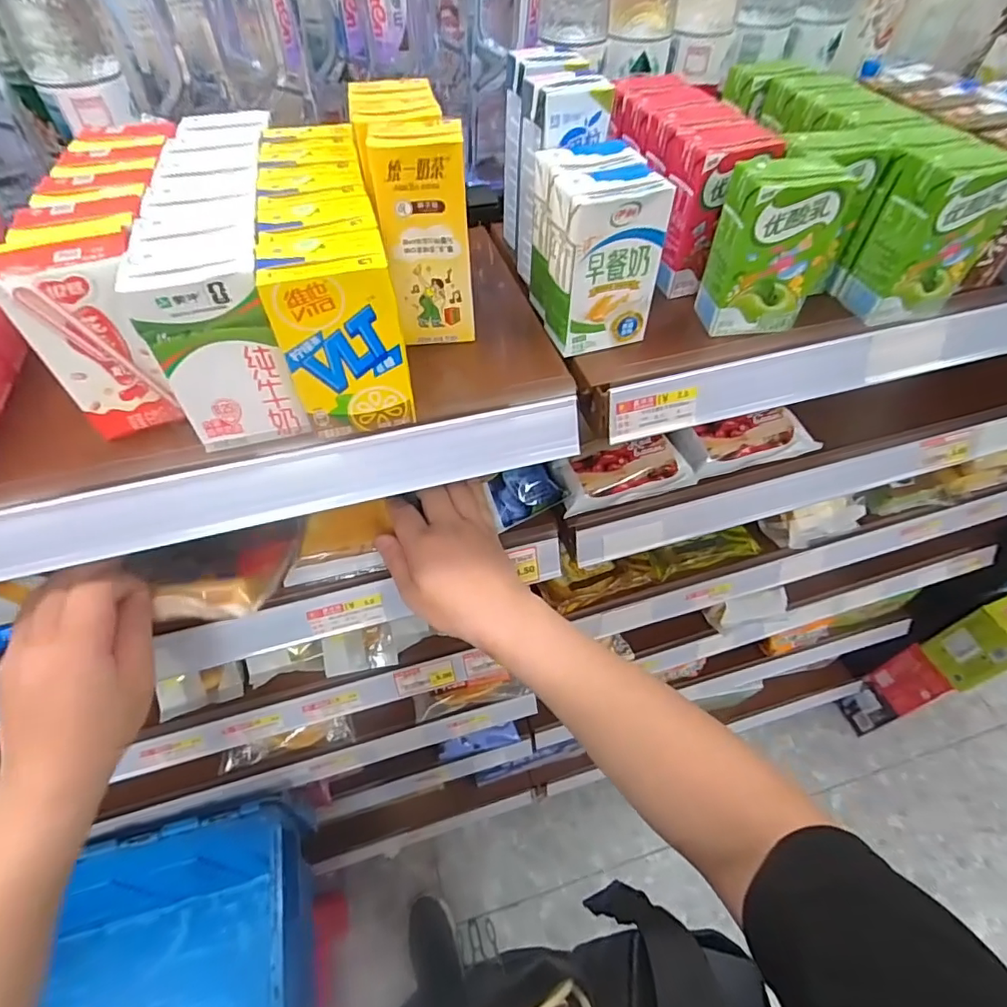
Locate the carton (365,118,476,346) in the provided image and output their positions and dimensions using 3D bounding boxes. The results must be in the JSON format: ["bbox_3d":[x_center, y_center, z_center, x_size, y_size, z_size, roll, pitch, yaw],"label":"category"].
[{"bbox_3d":[-0.051,-0.173,0.360,0.053,0.128,0.036,-10,54,-7],"label":"carton"}]

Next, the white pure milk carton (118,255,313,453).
[{"bbox_3d":[-0.154,-0.082,0.305,0.064,0.105,0.033,-8,53,-6],"label":"white pure milk carton"}]

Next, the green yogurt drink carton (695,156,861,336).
[{"bbox_3d":[0.185,-0.180,0.380,0.068,0.104,0.048,-2,53,-1],"label":"green yogurt drink carton"}]

